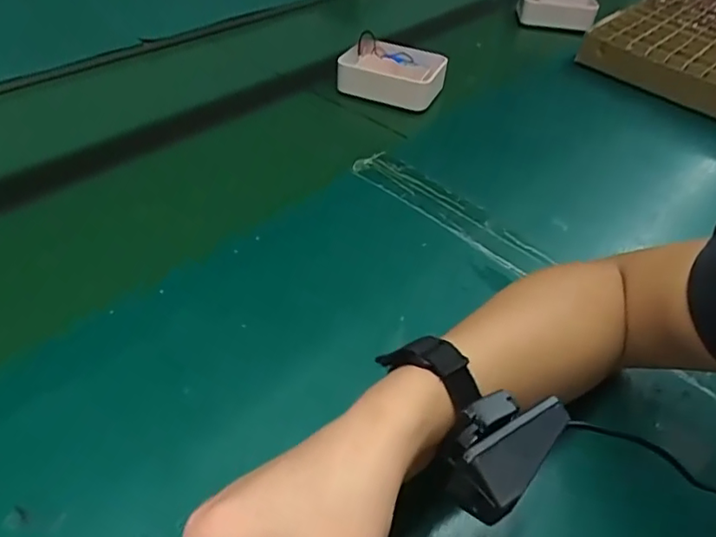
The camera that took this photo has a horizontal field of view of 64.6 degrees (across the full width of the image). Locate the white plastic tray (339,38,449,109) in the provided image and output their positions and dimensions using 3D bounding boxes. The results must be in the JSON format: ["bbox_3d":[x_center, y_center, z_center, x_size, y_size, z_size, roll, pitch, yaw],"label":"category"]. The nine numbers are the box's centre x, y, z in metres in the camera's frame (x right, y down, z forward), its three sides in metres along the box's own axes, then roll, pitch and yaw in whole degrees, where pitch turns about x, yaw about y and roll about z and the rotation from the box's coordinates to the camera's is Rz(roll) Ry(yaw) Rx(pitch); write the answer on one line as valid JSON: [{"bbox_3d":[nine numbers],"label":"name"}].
[{"bbox_3d":[0.047,-0.269,0.780,0.148,0.049,0.098,18,44,10],"label":"white plastic tray"}]

